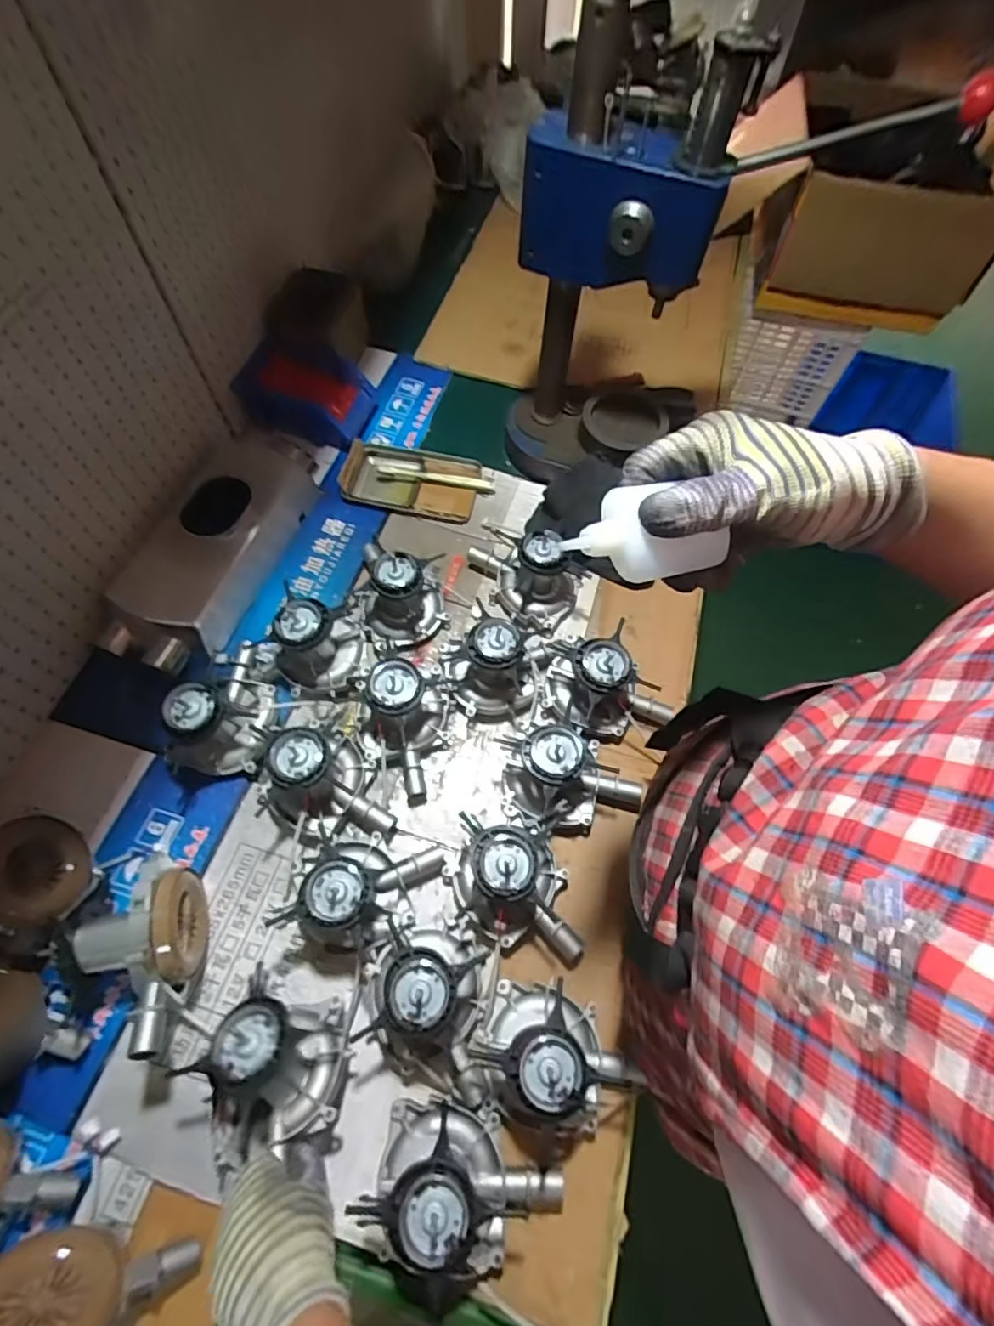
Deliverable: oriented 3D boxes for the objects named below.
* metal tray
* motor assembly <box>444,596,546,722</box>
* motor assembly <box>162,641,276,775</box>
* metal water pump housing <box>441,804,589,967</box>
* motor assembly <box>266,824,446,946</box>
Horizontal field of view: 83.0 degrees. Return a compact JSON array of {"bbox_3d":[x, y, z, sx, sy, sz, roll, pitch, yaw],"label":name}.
[{"bbox_3d":[-0.118,-0.276,0.840,0.210,0.028,0.122,9,63,2],"label":"metal tray"},{"bbox_3d":[-0.004,0.001,0.670,0.116,0.100,0.112,9,63,2],"label":"motor assembly"},{"bbox_3d":[-0.305,0.060,0.623,0.118,0.104,0.123,20,64,8],"label":"motor assembly"},{"bbox_3d":[0.017,0.217,0.563,0.128,0.100,0.145,0,63,-3],"label":"metal water pump housing"},{"bbox_3d":[-0.130,0.221,0.556,0.127,0.100,0.106,11,63,3],"label":"motor assembly"}]

